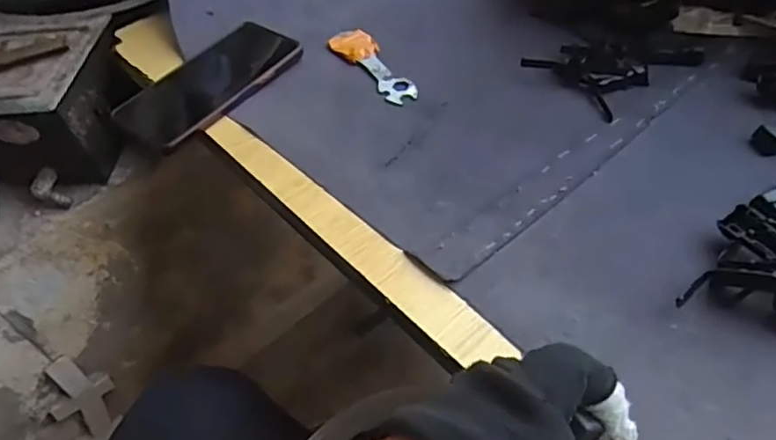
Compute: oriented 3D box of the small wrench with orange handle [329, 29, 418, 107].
[{"bbox_3d":[-0.012,-0.140,0.541,0.037,0.008,0.116,-28,51,-19],"label":"small wrench with orange handle"}]

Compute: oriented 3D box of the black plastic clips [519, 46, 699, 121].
[{"bbox_3d":[0.188,-0.135,0.506,0.111,0.024,0.089,-31,52,-22],"label":"black plastic clips"}]

